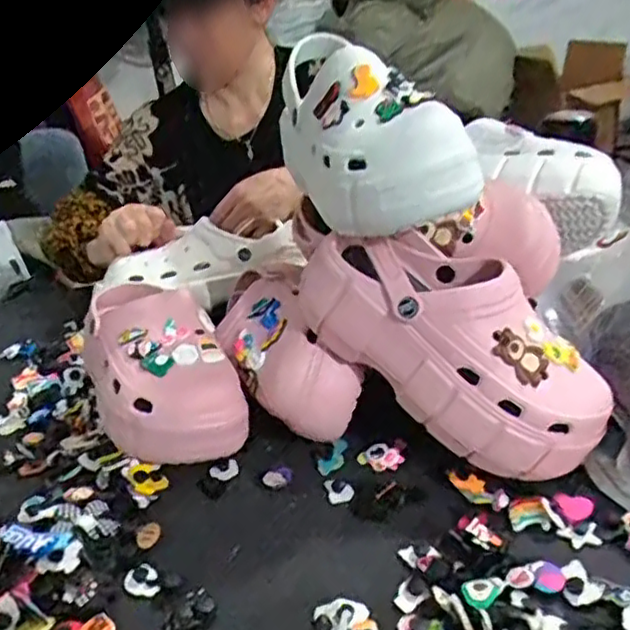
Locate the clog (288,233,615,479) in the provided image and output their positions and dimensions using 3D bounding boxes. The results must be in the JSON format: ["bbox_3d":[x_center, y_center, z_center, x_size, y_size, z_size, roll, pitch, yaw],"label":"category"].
[{"bbox_3d":[0.104,0.021,0.515,0.251,0.108,0.087,31,36,10],"label":"clog"}]

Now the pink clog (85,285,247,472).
[{"bbox_3d":[-0.153,0.044,0.627,0.111,0.114,0.226,-16,29,-21],"label":"pink clog"}]

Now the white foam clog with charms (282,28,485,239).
[{"bbox_3d":[0.041,-0.151,0.545,0.106,0.114,0.208,-12,27,-12],"label":"white foam clog with charms"}]

